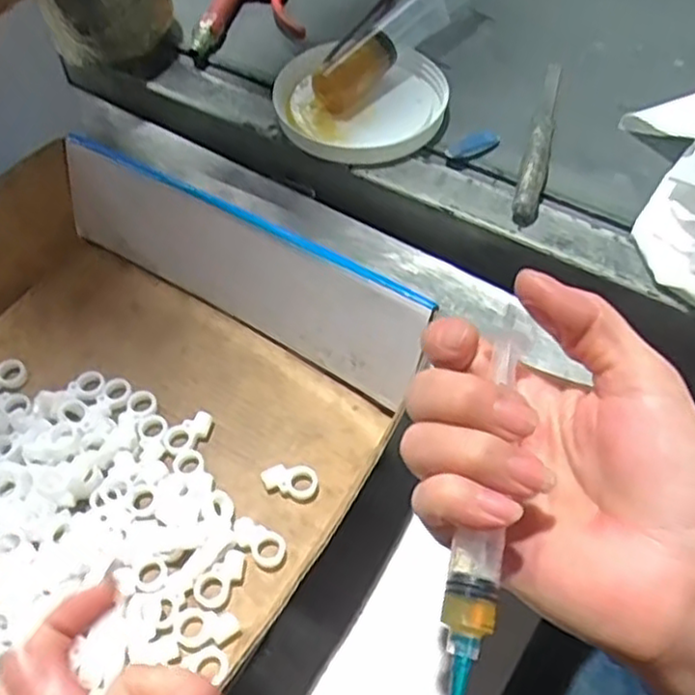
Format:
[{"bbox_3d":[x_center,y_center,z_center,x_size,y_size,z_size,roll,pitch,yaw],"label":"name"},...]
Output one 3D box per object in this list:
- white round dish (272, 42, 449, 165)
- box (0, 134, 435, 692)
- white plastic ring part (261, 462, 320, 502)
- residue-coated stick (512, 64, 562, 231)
[{"bbox_3d":[0.009,-0.181,0.538,0.120,0.021,0.114,0,55,0],"label":"white round dish"},{"bbox_3d":[-0.148,0.045,0.384,0.275,0.085,0.296,27,58,19],"label":"box"},{"bbox_3d":[-0.031,0.073,0.398,0.029,0.007,0.019,13,56,9],"label":"white plastic ring part"},{"bbox_3d":[0.136,-0.148,0.517,0.017,0.016,0.171,13,57,9],"label":"residue-coated stick"}]

